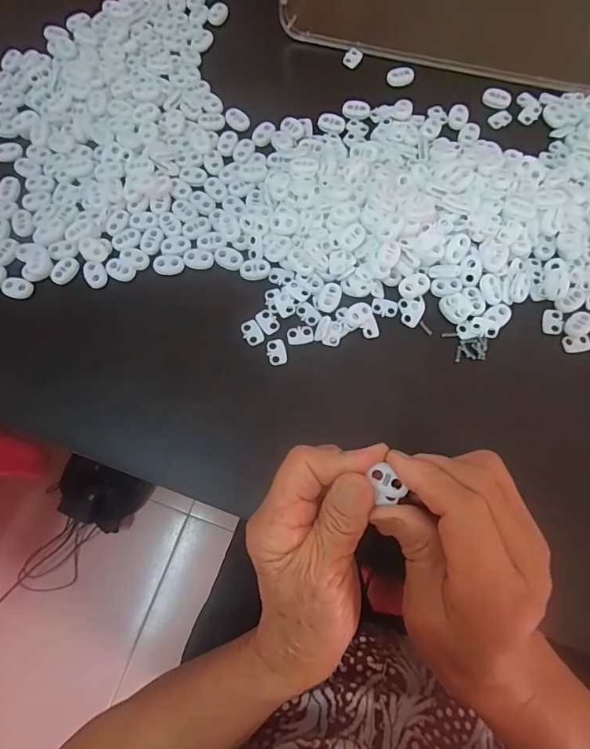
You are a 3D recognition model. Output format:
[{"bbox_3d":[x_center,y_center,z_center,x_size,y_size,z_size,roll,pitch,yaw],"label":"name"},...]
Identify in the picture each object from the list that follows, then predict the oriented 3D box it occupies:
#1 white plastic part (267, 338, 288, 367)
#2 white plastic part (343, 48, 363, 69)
[{"bbox_3d":[-0.013,-0.016,0.314,0.014,0.005,0.020,-19,75,-3],"label":"white plastic part"},{"bbox_3d":[0.051,-0.277,0.386,0.012,0.007,0.016,38,79,11],"label":"white plastic part"}]

